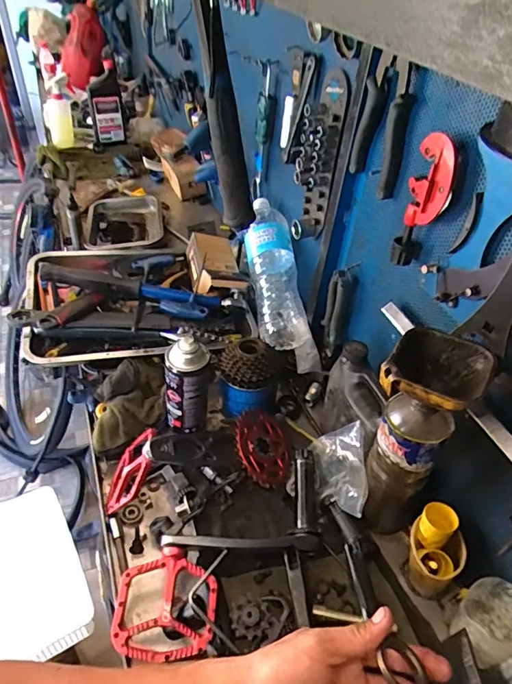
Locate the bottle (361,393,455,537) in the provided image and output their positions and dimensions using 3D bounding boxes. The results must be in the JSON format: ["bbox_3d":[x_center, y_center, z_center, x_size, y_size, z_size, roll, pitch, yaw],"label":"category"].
[{"bbox_3d":[0.176,0.161,0.588,0.075,0.237,0.069,-2,43,-9],"label":"bottle"}]

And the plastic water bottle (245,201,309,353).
[{"bbox_3d":[0.037,-0.135,0.884,0.098,0.074,0.307,-4,72,-12],"label":"plastic water bottle"}]

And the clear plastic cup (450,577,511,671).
[{"bbox_3d":[0.262,0.321,0.529,0.065,0.087,0.070,4,42,-3],"label":"clear plastic cup"}]

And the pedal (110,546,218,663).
[{"bbox_3d":[-0.104,0.304,0.544,0.111,0.033,0.110,5,60,-4],"label":"pedal"}]

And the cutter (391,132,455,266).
[{"bbox_3d":[0.189,-0.154,0.531,0.046,0.146,0.032,21,44,16],"label":"cutter"}]

